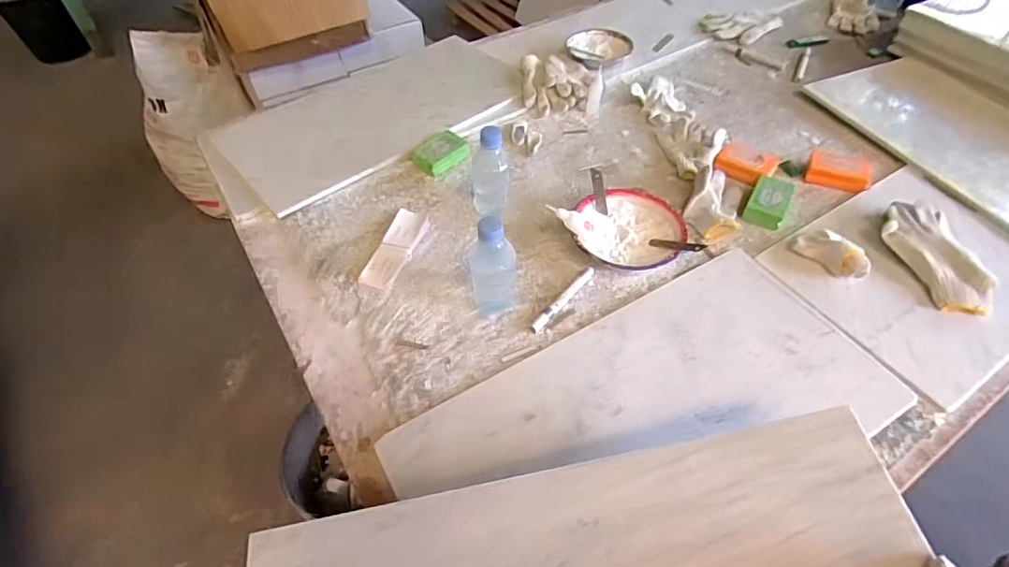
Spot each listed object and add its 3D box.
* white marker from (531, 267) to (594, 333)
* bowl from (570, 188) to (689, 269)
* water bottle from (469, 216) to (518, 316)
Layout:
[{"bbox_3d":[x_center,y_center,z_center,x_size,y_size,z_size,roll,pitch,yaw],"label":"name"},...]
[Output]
[{"bbox_3d":[0.086,0.023,0.773,0.016,0.013,0.146,32,59,25],"label":"white marker"},{"bbox_3d":[0.194,-0.081,0.832,0.163,0.042,0.161,-1,51,2],"label":"bowl"},{"bbox_3d":[-0.014,-0.021,0.716,0.062,0.156,0.062,-6,51,-2],"label":"water bottle"}]

